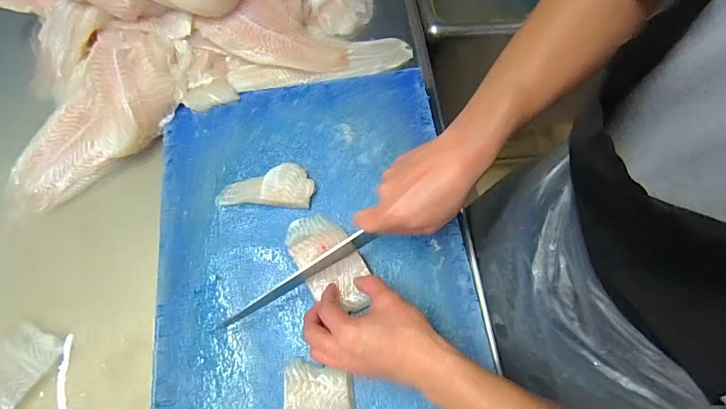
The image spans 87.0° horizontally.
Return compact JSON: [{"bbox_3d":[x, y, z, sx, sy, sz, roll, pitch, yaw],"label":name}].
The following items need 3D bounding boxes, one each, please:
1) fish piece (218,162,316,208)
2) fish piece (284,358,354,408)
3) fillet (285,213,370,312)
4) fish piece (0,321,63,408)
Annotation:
[{"bbox_3d":[-0.125,-0.027,0.492,0.121,0.020,0.057,3,67,-4],"label":"fish piece"},{"bbox_3d":[-0.048,0.195,0.406,0.070,0.020,0.059,-5,67,-7],"label":"fish piece"},{"bbox_3d":[-0.044,0.062,0.454,0.068,0.021,0.128,-35,66,-10],"label":"fillet"},{"bbox_3d":[-0.388,0.178,0.431,0.070,0.014,0.076,27,68,7],"label":"fish piece"}]

